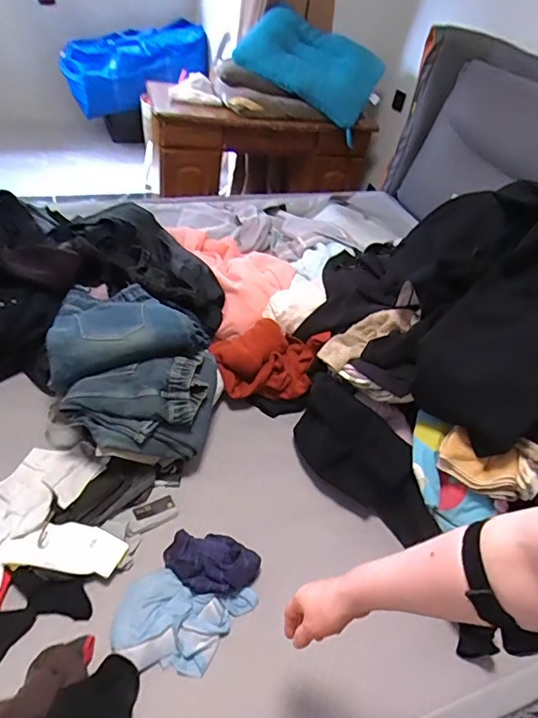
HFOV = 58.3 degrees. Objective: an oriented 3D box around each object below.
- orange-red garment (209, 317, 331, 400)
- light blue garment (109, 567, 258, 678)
[{"bbox_3d":[-0.005,0.007,1.180,0.233,0.126,0.180,21,46,14],"label":"orange-red garment"},{"bbox_3d":[-0.145,0.435,0.803,0.212,0.023,0.148,12,44,6],"label":"light blue garment"}]

